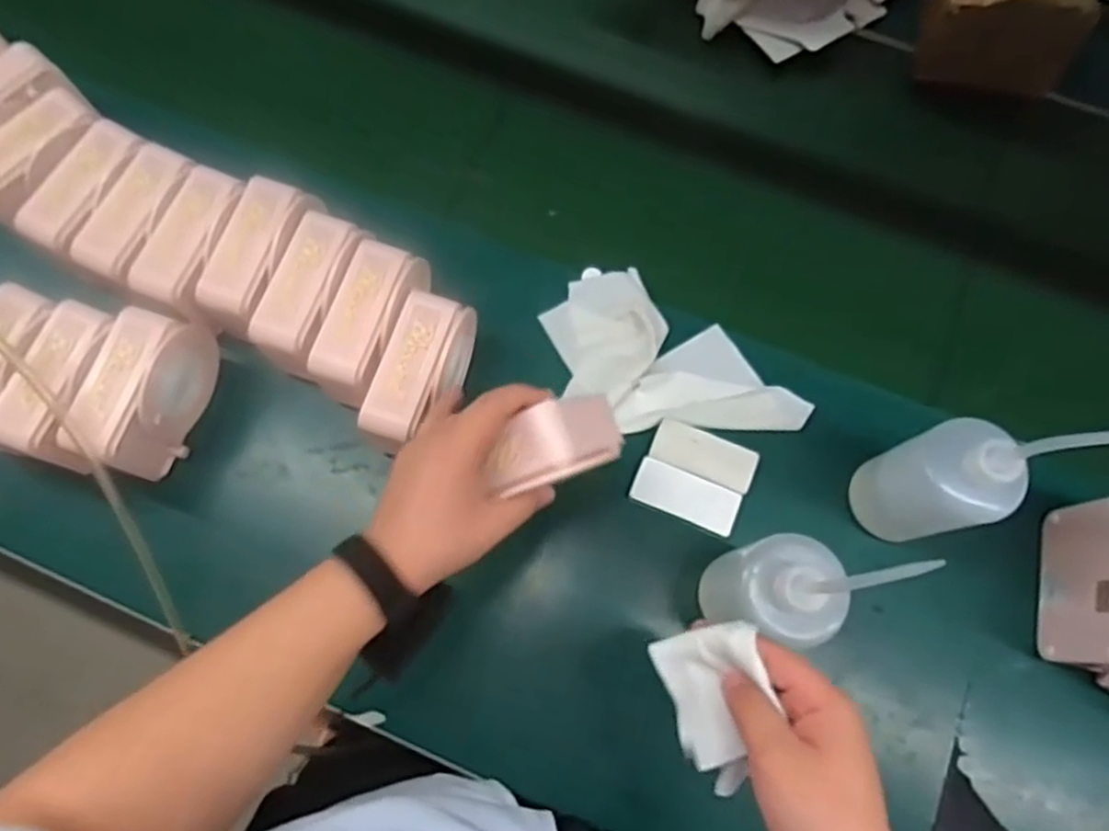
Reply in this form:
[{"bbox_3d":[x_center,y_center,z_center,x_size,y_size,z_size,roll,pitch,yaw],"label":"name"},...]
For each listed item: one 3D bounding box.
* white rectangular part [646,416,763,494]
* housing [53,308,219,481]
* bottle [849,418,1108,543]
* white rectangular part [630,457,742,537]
[{"bbox_3d":[0.133,0.036,0.651,0.090,0.009,0.041,22,74,6],"label":"white rectangular part"},{"bbox_3d":[-0.339,-0.016,0.617,0.059,0.095,0.132,17,73,5],"label":"housing"},{"bbox_3d":[0.298,0.046,0.544,0.073,0.229,0.076,-18,74,-6],"label":"bottle"},{"bbox_3d":[0.114,0.069,0.631,0.089,0.008,0.038,22,74,7],"label":"white rectangular part"}]

